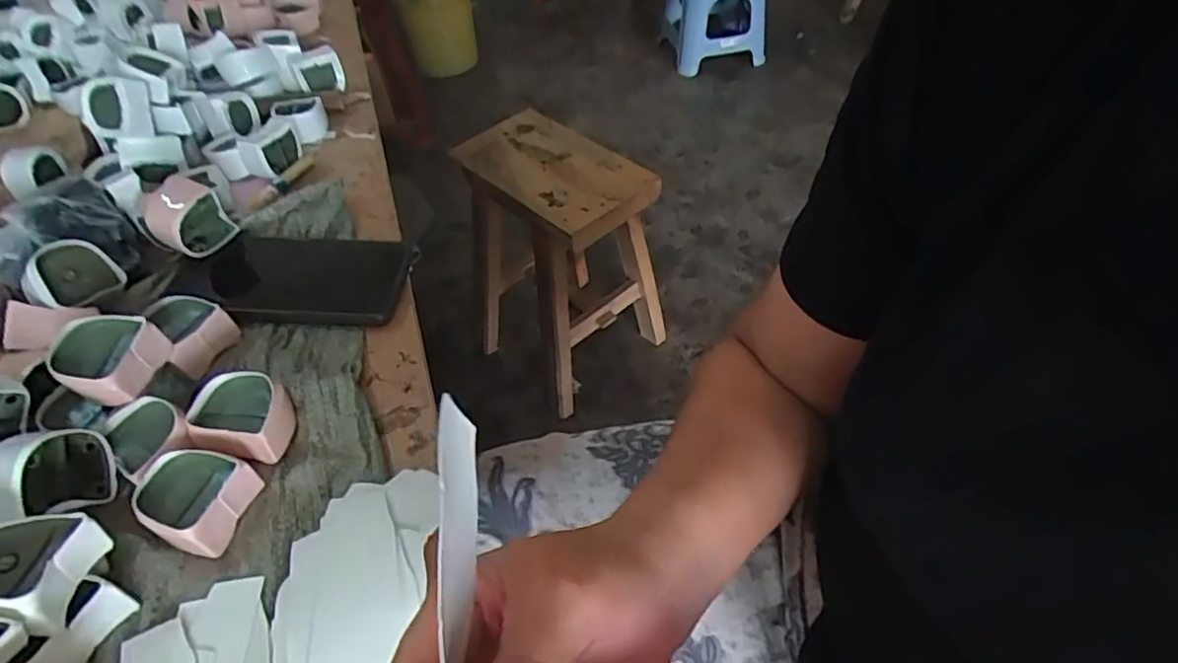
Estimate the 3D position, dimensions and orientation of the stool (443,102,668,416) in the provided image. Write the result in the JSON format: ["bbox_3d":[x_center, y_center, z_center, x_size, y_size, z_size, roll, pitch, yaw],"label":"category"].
[{"bbox_3d":[-0.048,-0.123,1.140,0.305,0.430,0.268,33,58,29],"label":"stool"}]

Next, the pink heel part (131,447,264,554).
[{"bbox_3d":[-0.206,0.086,0.324,0.042,0.028,0.045,13,50,15],"label":"pink heel part"}]

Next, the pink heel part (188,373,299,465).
[{"bbox_3d":[-0.196,0.047,0.355,0.048,0.029,0.044,4,48,7],"label":"pink heel part"}]

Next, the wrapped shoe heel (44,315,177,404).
[{"bbox_3d":[-0.276,0.016,0.354,0.043,0.035,0.044,-1,48,3],"label":"wrapped shoe heel"}]

